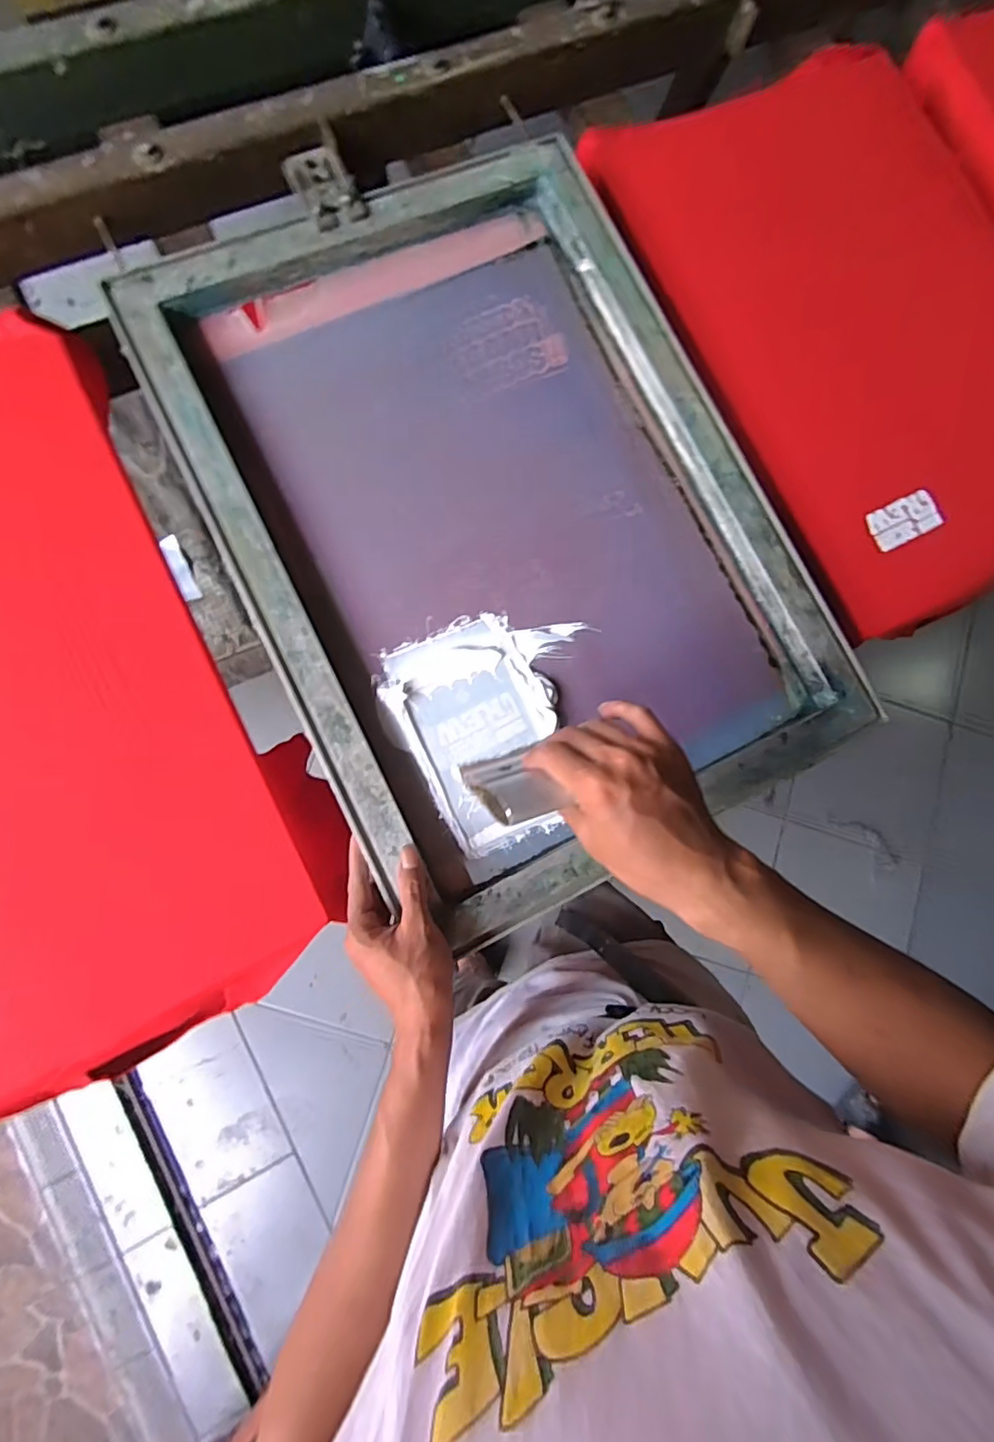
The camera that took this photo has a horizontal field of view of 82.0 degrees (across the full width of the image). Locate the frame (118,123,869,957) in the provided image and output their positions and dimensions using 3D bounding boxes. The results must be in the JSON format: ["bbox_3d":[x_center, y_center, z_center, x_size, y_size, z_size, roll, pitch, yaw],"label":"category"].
[{"bbox_3d":[0.002,-0.193,0.536,0.467,0.049,0.653,-26,87,-8],"label":"frame"}]

